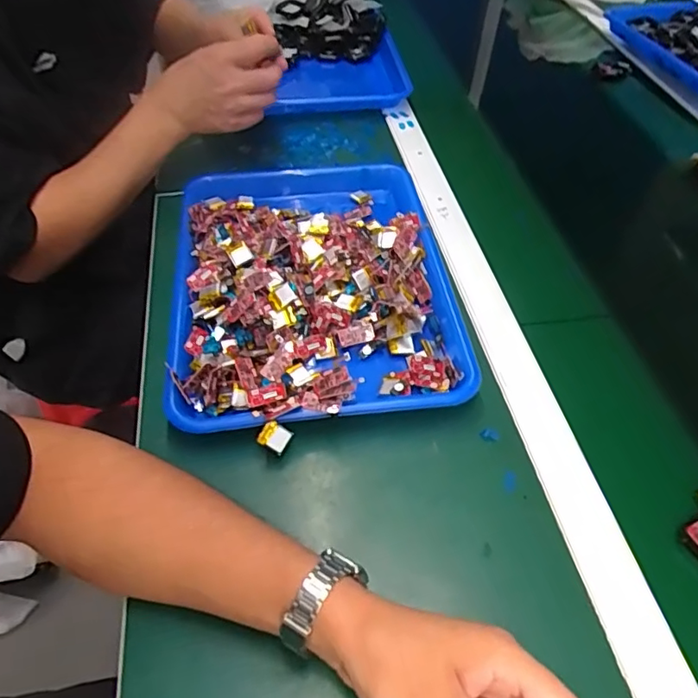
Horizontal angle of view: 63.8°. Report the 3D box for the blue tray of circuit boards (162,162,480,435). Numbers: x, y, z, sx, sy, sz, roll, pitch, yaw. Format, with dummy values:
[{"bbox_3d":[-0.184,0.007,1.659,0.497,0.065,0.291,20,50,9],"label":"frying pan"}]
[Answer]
[{"bbox_3d":[-0.037,-0.072,0.533,0.249,0.051,0.327,-5,50,-7],"label":"blue tray of circuit boards"}]

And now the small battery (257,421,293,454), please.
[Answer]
[{"bbox_3d":[-0.055,0.067,0.422,0.024,0.005,0.020,32,86,-22],"label":"small battery"}]

